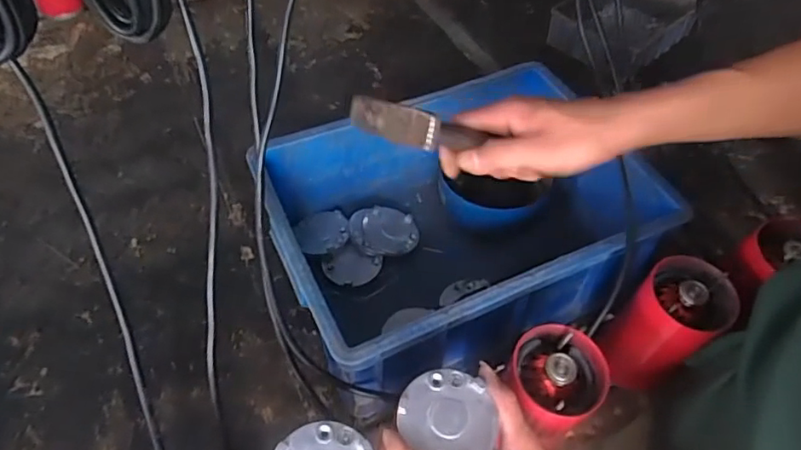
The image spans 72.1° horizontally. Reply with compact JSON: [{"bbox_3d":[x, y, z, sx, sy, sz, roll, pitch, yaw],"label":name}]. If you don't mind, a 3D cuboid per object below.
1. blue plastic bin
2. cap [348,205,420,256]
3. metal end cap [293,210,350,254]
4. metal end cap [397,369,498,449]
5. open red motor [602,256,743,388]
[{"bbox_3d":[0.064,-0.002,0.648,0.397,0.151,0.294,-21,54,-18],"label":"blue plastic bin"},{"bbox_3d":[-0.021,0.006,0.703,0.086,0.016,0.073,1,51,0],"label":"cap"},{"bbox_3d":[-0.101,0.010,0.709,0.068,0.012,0.069,1,51,-1],"label":"metal end cap"},{"bbox_3d":[0.036,0.141,0.410,0.070,0.008,0.066,0,50,0],"label":"metal end cap"},{"bbox_3d":[0.261,0.101,0.546,0.080,0.137,0.076,1,51,-1],"label":"open red motor"}]

